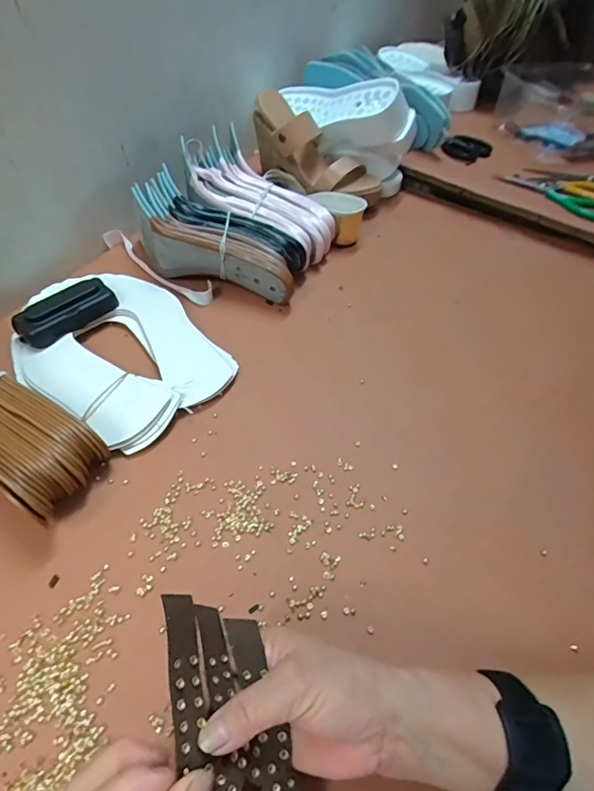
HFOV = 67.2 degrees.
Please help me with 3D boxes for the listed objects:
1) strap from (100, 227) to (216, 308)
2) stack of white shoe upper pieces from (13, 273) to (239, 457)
[{"bbox_3d":[-0.187,-0.173,0.599,0.188,0.021,0.035,31,57,19],"label":"strap"},{"bbox_3d":[-0.205,-0.057,0.498,0.256,0.024,0.174,37,59,23],"label":"stack of white shoe upper pieces"}]

